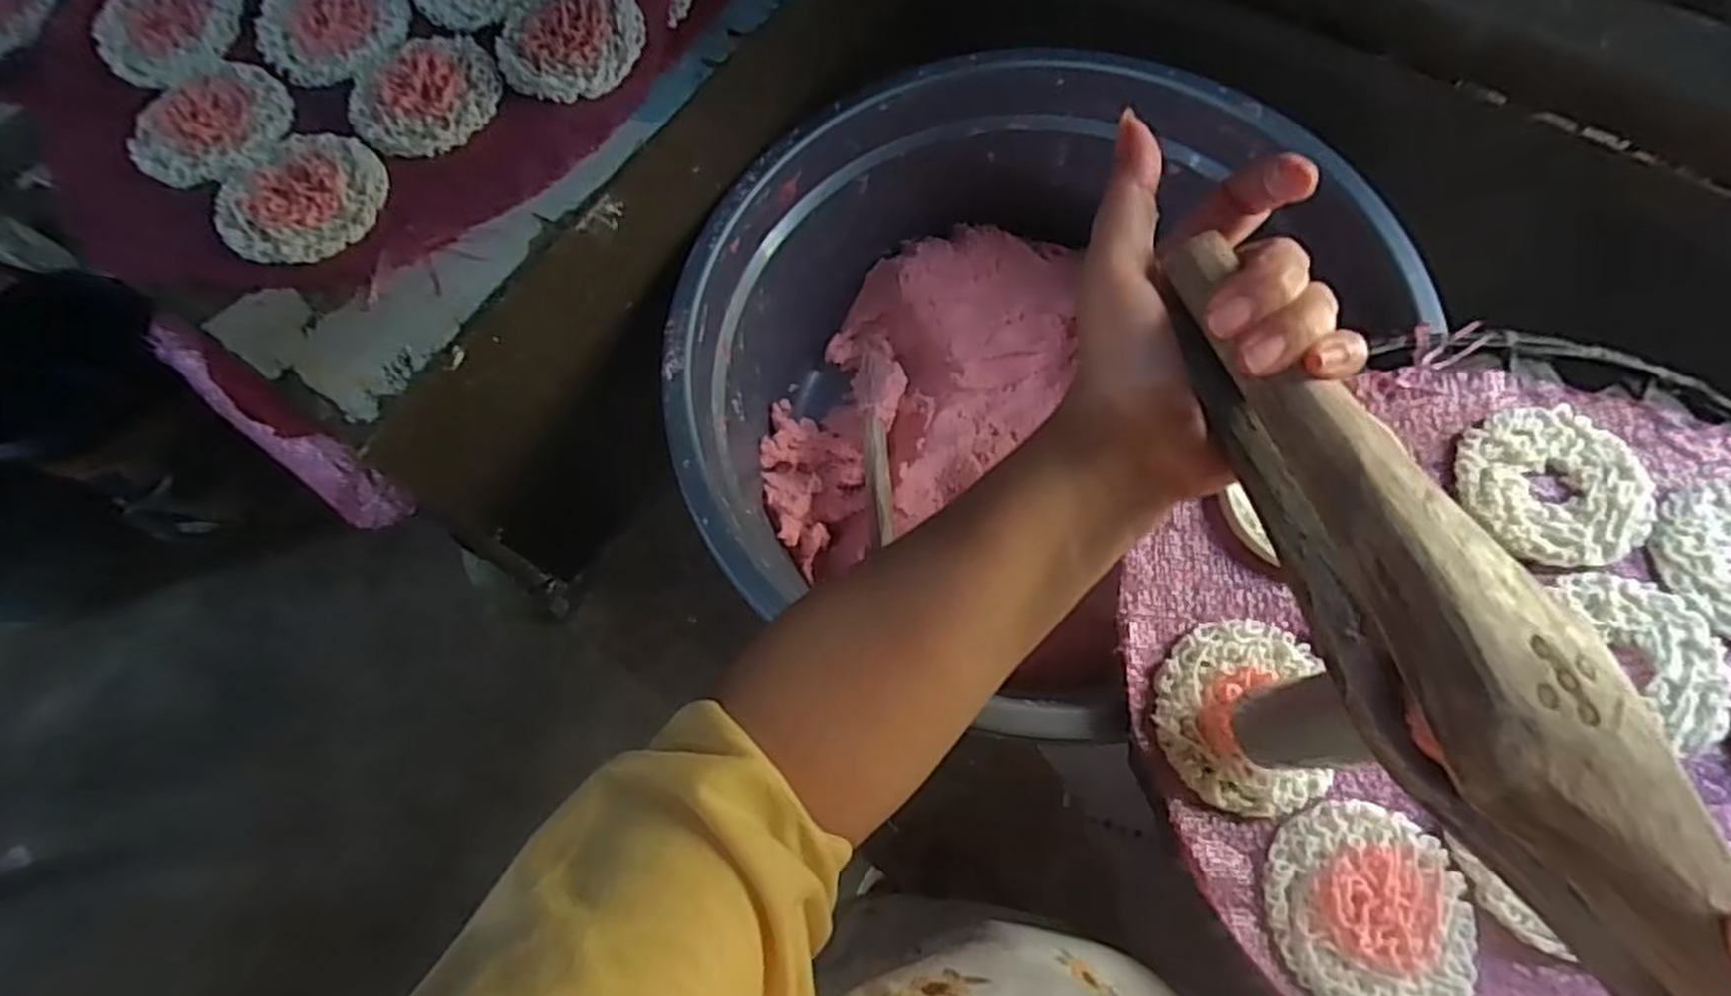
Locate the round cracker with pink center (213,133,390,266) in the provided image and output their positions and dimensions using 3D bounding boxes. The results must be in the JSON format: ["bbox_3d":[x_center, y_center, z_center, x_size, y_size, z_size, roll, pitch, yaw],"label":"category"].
[{"bbox_3d":[-0.287,-0.154,0.399,0.073,0.009,0.079,-1,69,4],"label":"round cracker with pink center"}]

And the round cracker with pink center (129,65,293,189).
[{"bbox_3d":[-0.348,-0.199,0.421,0.070,0.008,0.080,37,76,16],"label":"round cracker with pink center"}]

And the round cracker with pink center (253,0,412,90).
[{"bbox_3d":[-0.297,-0.265,0.440,0.078,0.009,0.077,0,72,-1],"label":"round cracker with pink center"}]

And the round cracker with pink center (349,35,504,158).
[{"bbox_3d":[-0.234,-0.217,0.418,0.075,0.009,0.069,-1,69,4],"label":"round cracker with pink center"}]

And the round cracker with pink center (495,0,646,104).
[{"bbox_3d":[-0.160,-0.250,0.424,0.076,0.016,0.074,-21,74,-7],"label":"round cracker with pink center"}]

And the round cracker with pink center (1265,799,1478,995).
[{"bbox_3d":[0.202,0.166,0.314,0.078,0.010,0.077,-1,69,4],"label":"round cracker with pink center"}]

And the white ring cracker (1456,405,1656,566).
[{"bbox_3d":[0.325,-0.006,0.373,0.079,0.010,0.075,-3,69,3],"label":"white ring cracker"}]

